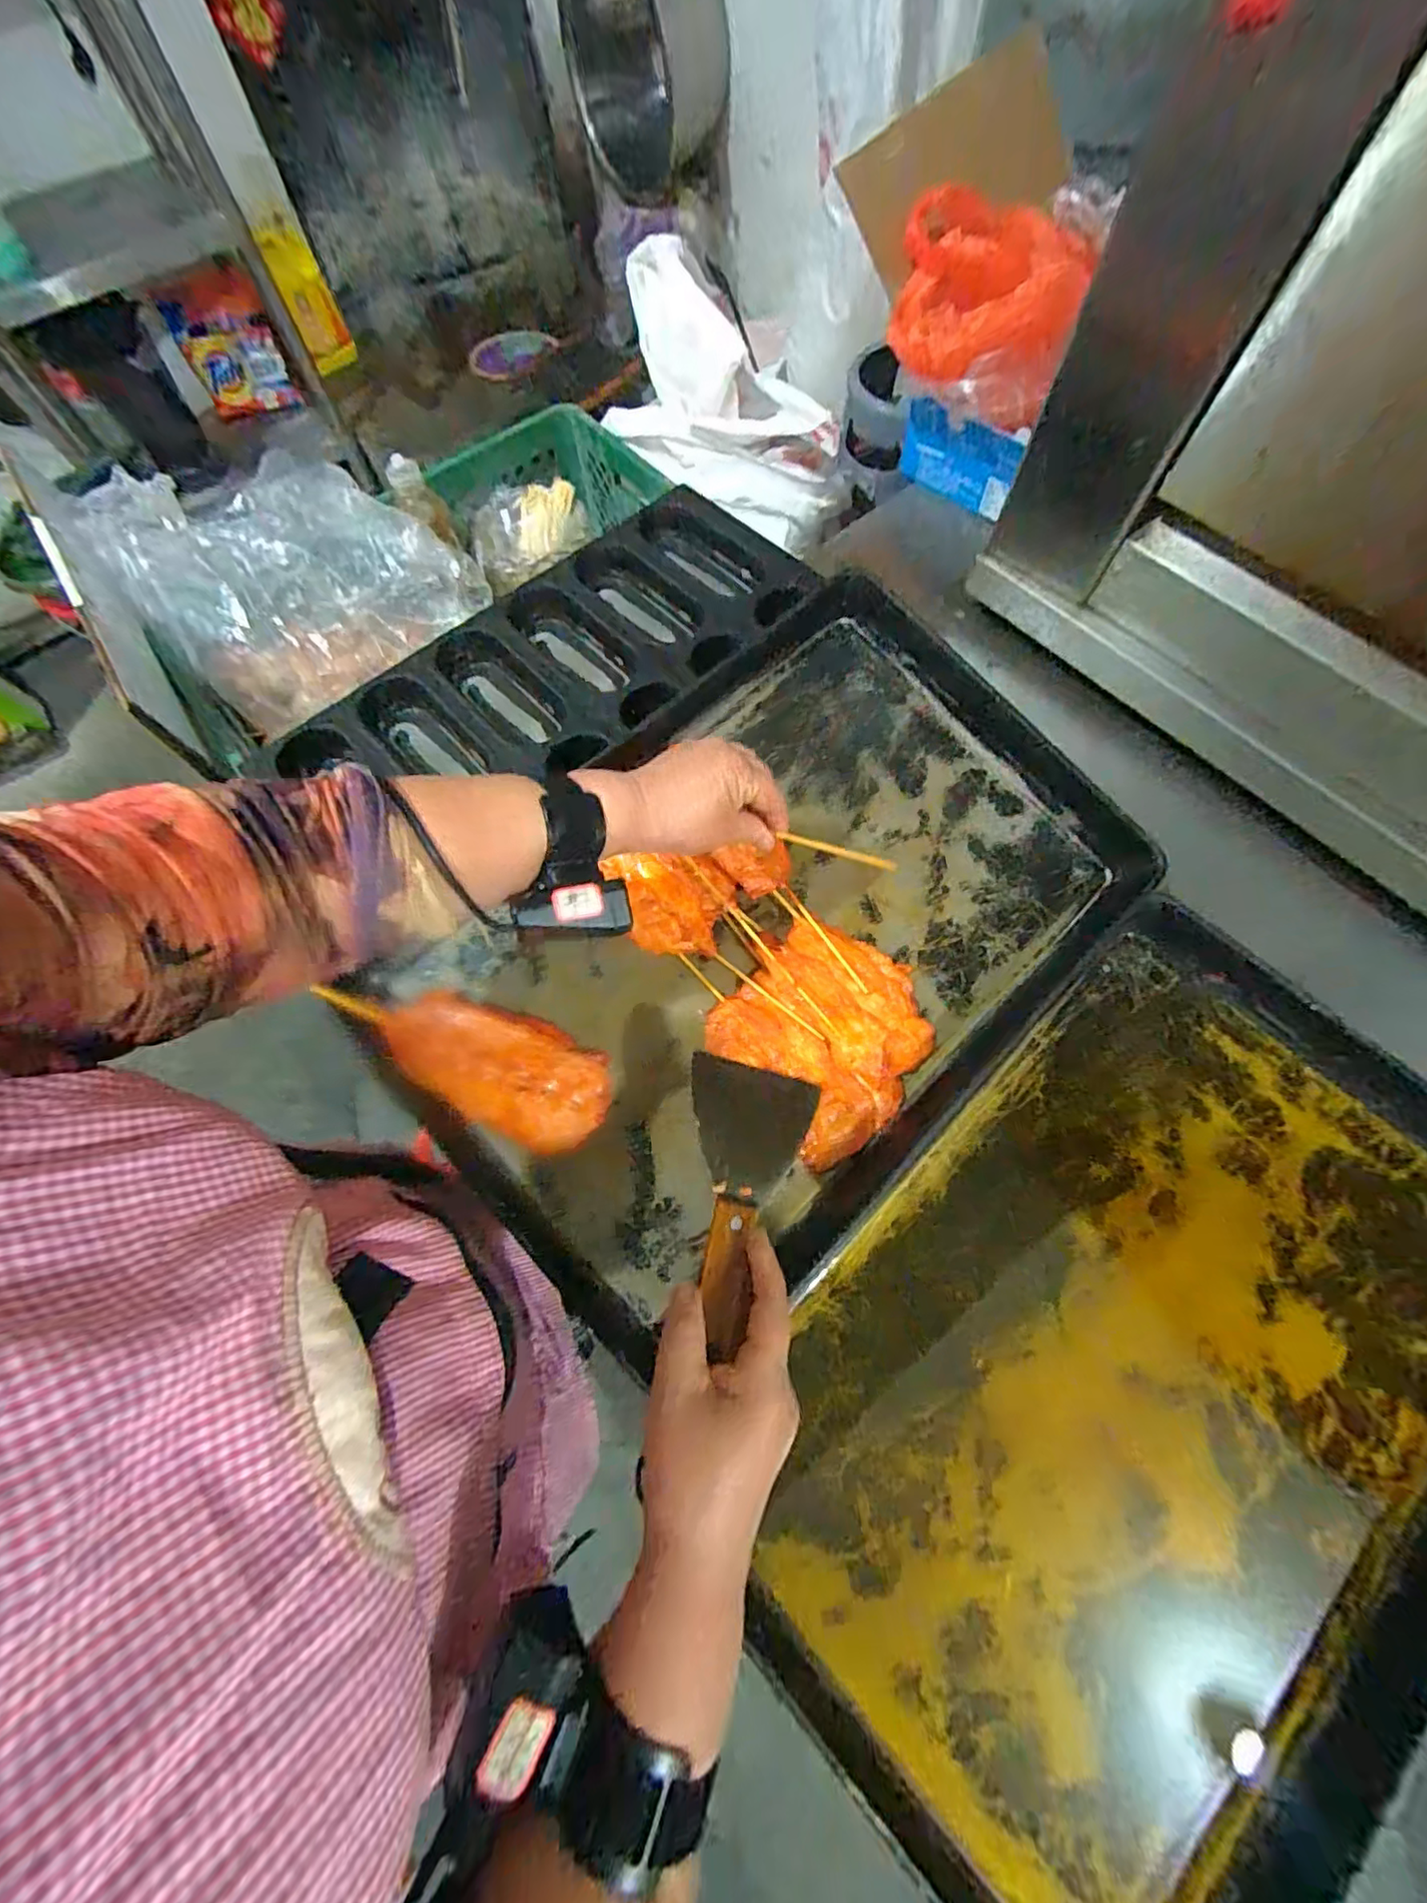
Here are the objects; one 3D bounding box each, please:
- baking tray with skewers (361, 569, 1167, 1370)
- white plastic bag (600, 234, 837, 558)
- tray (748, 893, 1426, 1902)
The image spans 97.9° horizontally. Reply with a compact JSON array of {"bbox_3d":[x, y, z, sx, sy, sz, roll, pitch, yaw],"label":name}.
[{"bbox_3d":[0.067,-0.021,0.537,0.415,0.071,0.644,42,76,14],"label":"baking tray with skewers"},{"bbox_3d":[0.016,-0.760,0.876,0.337,0.201,0.225,33,74,14],"label":"white plastic bag"},{"bbox_3d":[0.322,0.292,0.442,0.622,0.035,0.423,-42,75,-13],"label":"tray"}]

